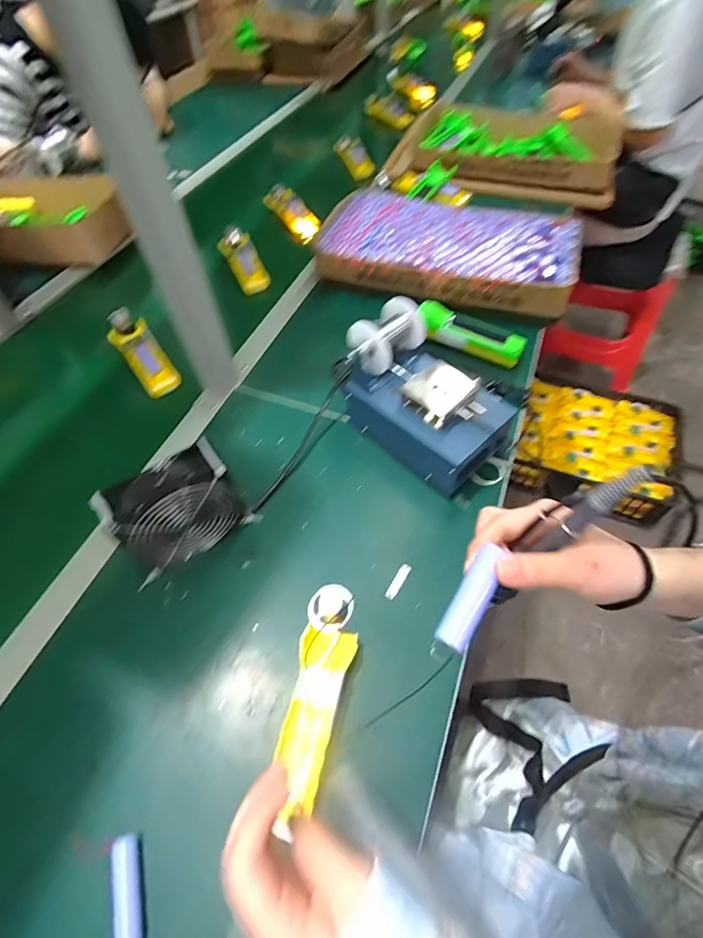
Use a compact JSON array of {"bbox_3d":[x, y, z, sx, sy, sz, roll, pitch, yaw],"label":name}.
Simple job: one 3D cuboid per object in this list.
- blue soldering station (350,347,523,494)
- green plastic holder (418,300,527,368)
[{"bbox_3d":[0.093,-0.072,0.559,0.179,0.096,0.122,38,64,23],"label":"blue soldering station"},{"bbox_3d":[0.178,-0.204,0.674,0.163,0.034,0.047,17,57,12],"label":"green plastic holder"}]

